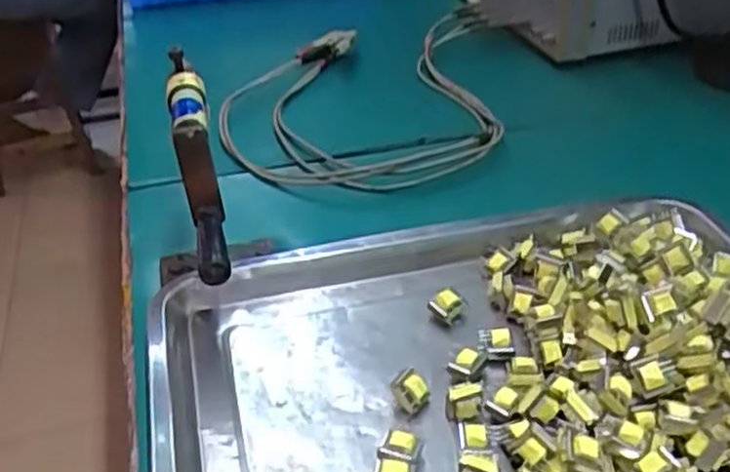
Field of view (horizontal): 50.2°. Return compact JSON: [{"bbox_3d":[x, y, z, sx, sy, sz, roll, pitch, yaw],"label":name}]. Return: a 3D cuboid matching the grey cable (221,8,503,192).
[{"bbox_3d":[-0.007,-0.139,0.743,0.253,0.028,0.330,-1,36,3],"label":"grey cable"}]

